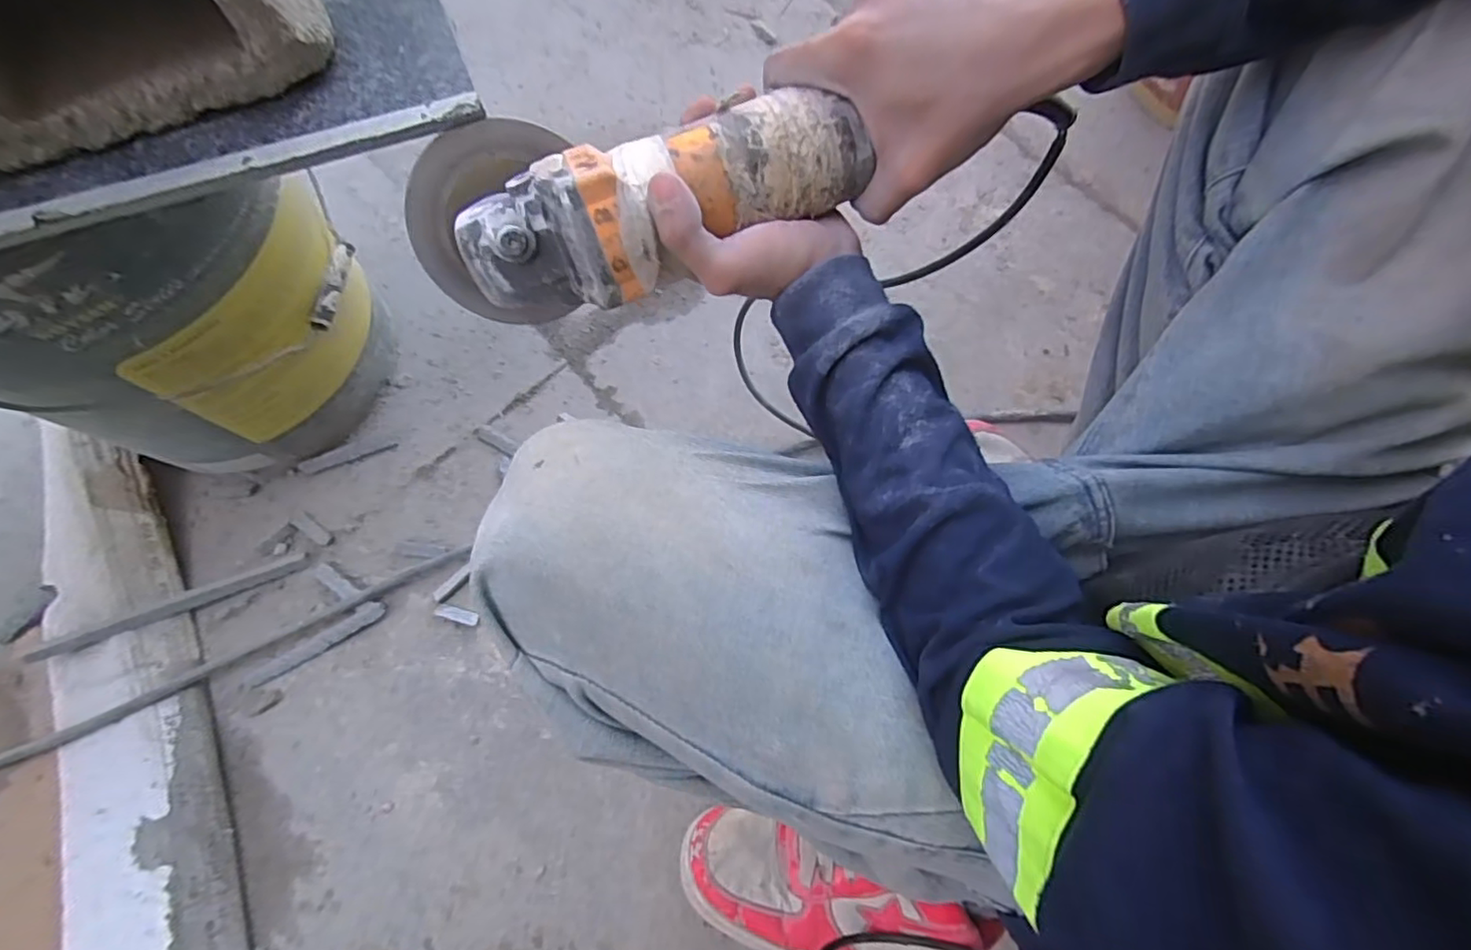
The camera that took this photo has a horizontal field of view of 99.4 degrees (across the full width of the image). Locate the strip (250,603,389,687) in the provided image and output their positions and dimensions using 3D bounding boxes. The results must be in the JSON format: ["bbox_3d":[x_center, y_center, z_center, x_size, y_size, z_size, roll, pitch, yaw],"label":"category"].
[{"bbox_3d":[-0.360,0.147,0.538,0.119,0.008,0.018,-34,74,-13],"label":"strip"}]

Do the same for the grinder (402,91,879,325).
[{"bbox_3d":[-0.057,-0.134,0.311,0.234,0.072,0.094,-8,70,10],"label":"grinder"}]

